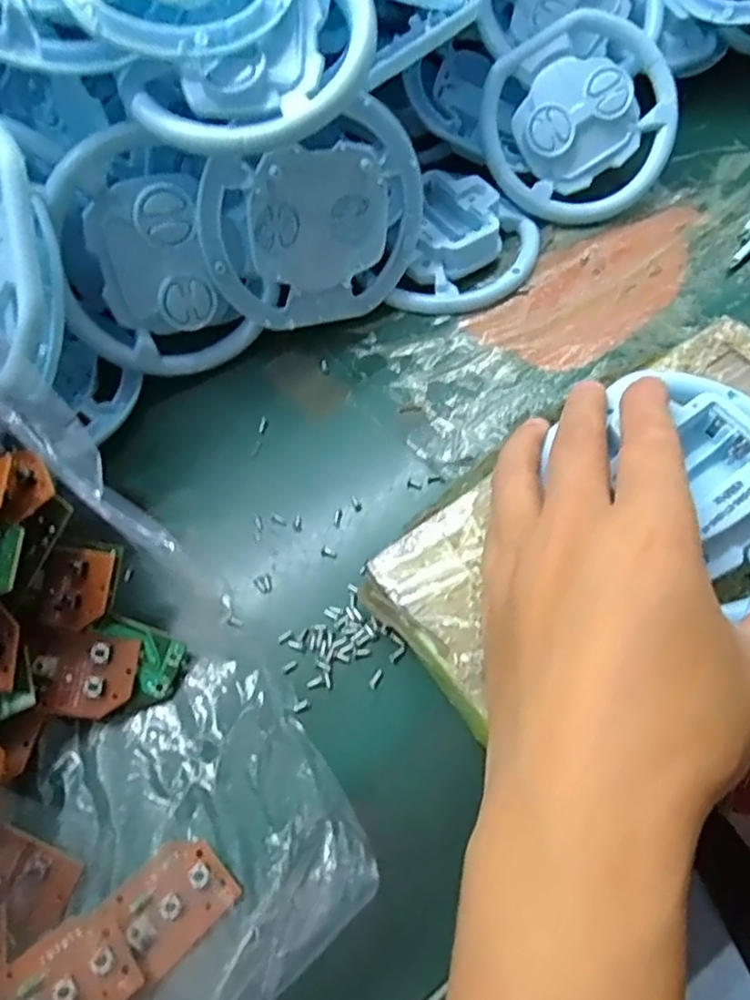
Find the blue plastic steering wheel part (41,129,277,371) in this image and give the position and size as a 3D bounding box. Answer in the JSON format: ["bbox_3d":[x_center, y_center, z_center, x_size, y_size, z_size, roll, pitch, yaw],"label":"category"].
[{"bbox_3d":[-0.101,-0.101,0.287,0.076,0.102,0.020,-35,40,-1],"label":"blue plastic steering wheel part"}]

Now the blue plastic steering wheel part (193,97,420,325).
[{"bbox_3d":[-0.026,-0.124,0.299,0.102,0.086,0.018,-26,44,-10],"label":"blue plastic steering wheel part"}]

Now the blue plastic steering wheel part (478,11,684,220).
[{"bbox_3d":[0.109,-0.204,0.349,0.102,0.014,0.101,15,100,-4],"label":"blue plastic steering wheel part"}]

